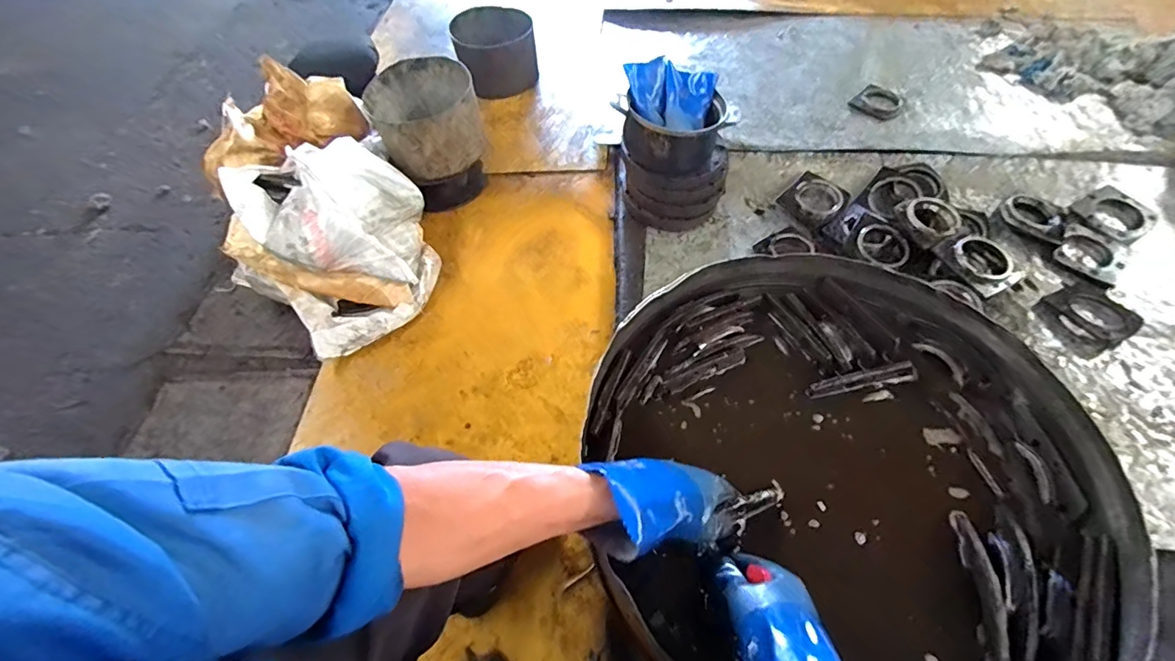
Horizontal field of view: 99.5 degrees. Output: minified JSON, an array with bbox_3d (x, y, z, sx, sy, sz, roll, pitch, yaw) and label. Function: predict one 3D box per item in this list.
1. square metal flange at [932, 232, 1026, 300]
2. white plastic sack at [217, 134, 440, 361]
[{"bbox_3d":[0.930,-0.159,1.197,0.130,0.035,0.170,-32,71,-14],"label":"square metal flange"},{"bbox_3d":[-0.577,-0.216,1.193,0.450,0.291,0.386,-40,63,-20],"label":"white plastic sack"}]

